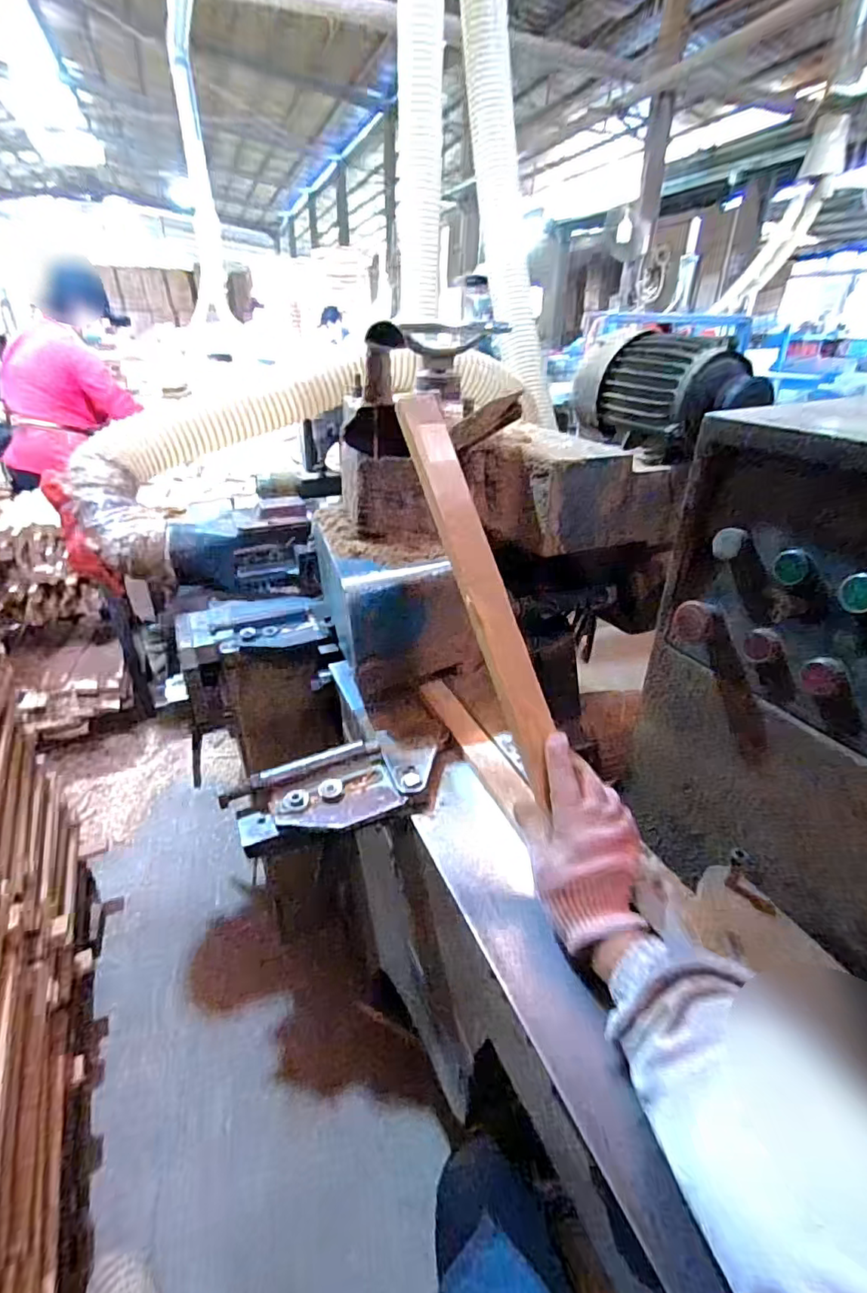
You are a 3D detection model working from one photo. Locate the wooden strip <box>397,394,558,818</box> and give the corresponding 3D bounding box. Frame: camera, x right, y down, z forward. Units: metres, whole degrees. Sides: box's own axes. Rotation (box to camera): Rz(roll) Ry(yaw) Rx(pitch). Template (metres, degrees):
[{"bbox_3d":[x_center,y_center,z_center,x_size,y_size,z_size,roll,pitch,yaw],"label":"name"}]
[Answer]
[{"bbox_3d":[0.049,-0.060,0.553,0.043,0.404,0.022,-17,-4,-27],"label":"wooden strip"}]

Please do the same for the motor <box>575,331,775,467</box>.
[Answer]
[{"bbox_3d":[0.349,-0.384,0.852,0.144,0.155,0.283,-9,31,-15],"label":"motor"}]

